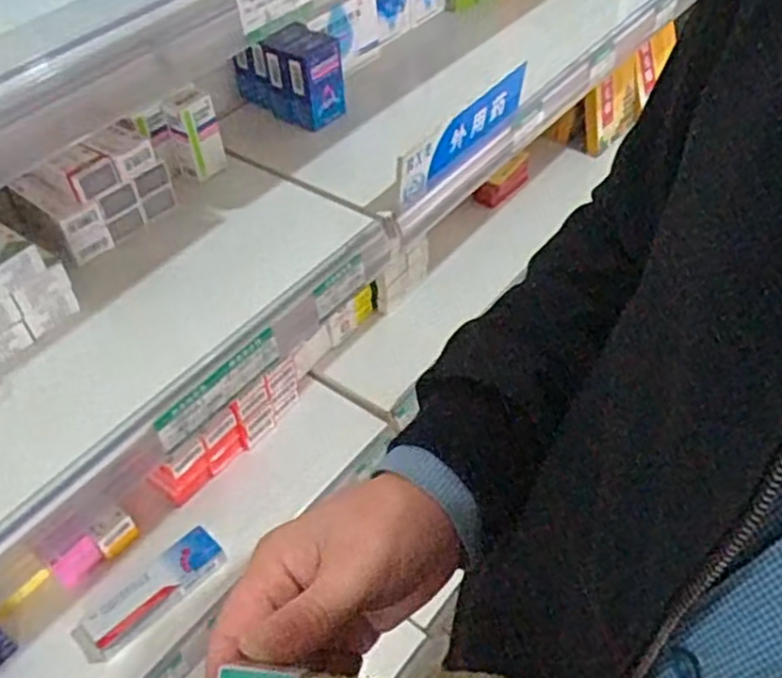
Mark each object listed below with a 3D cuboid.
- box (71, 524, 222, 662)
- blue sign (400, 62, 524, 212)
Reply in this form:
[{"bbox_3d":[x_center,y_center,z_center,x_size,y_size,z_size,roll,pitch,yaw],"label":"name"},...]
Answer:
[{"bbox_3d":[-0.234,0.247,0.728,0.149,0.023,0.048,-34,57,-26],"label":"box"},{"bbox_3d":[0.073,-0.198,0.711,0.005,0.055,0.219,28,55,23],"label":"blue sign"}]

